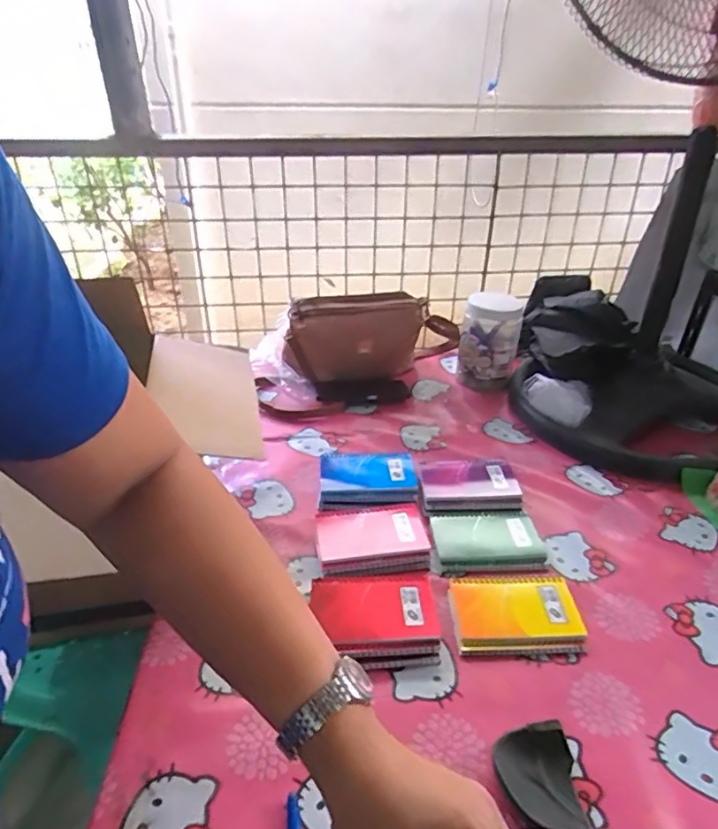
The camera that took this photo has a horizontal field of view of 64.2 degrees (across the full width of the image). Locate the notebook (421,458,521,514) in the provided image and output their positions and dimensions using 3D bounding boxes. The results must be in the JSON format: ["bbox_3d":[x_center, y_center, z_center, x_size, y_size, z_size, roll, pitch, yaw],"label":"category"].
[{"bbox_3d":[0.154,0.096,0.810,0.133,0.017,0.128,-1,33,-2],"label":"notebook"}]

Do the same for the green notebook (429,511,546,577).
[{"bbox_3d":[0.160,0.161,0.721,0.135,0.017,0.093,0,33,0],"label":"green notebook"}]

